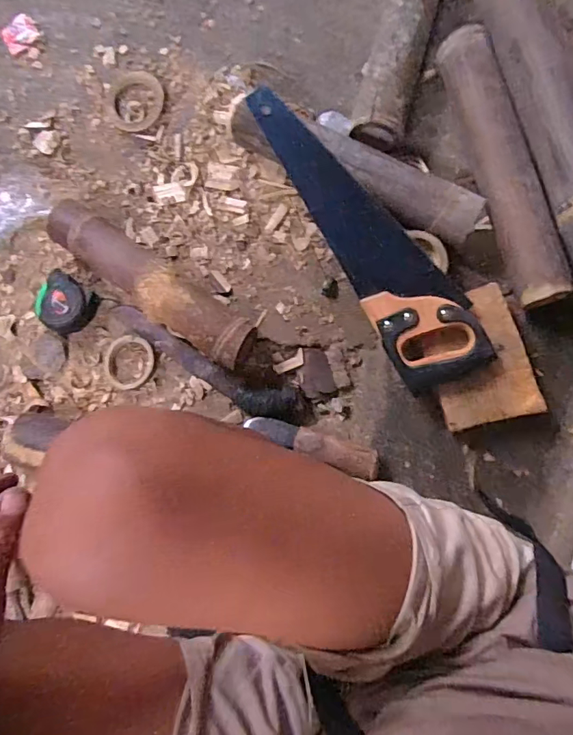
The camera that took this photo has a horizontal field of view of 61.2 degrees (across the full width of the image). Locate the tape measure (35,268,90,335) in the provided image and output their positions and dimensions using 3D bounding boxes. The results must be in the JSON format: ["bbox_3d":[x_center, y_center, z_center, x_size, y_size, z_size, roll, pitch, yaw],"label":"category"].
[{"bbox_3d":[-0.332,-0.091,0.720,0.081,0.042,0.084,38,89,8],"label":"tape measure"}]

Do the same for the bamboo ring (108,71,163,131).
[{"bbox_3d":[-0.237,-0.415,0.745,0.091,0.021,0.094,-1,84,6],"label":"bamboo ring"}]

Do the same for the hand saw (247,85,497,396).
[{"bbox_3d":[0.107,-0.181,0.623,0.114,0.034,0.437,-28,82,3],"label":"hand saw"}]

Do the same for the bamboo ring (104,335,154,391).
[{"bbox_3d":[-0.233,-0.008,0.714,0.076,0.006,0.078,-1,84,6],"label":"bamboo ring"}]

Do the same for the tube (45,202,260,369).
[{"bbox_3d":[-0.196,-0.120,0.689,0.348,0.069,0.075,36,89,8],"label":"tube"}]

